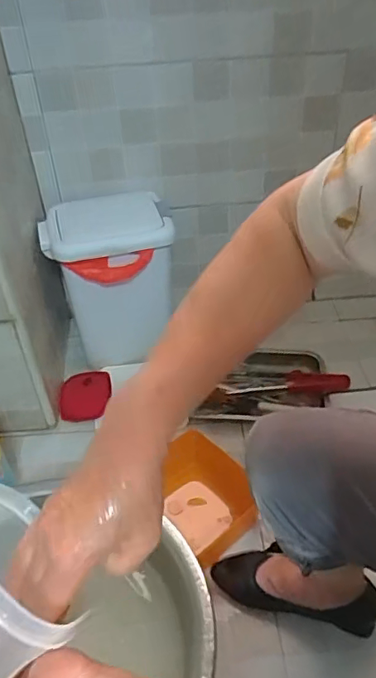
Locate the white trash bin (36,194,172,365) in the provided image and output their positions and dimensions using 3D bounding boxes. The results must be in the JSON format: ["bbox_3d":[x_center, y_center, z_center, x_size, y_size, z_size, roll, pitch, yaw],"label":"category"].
[{"bbox_3d":[-0.157,-0.119,1.159,0.256,0.323,0.219,-7,41,-4],"label":"white trash bin"}]

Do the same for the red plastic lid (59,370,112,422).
[{"bbox_3d":[-0.222,0.123,1.130,0.108,0.012,0.107,2,69,-4],"label":"red plastic lid"}]

